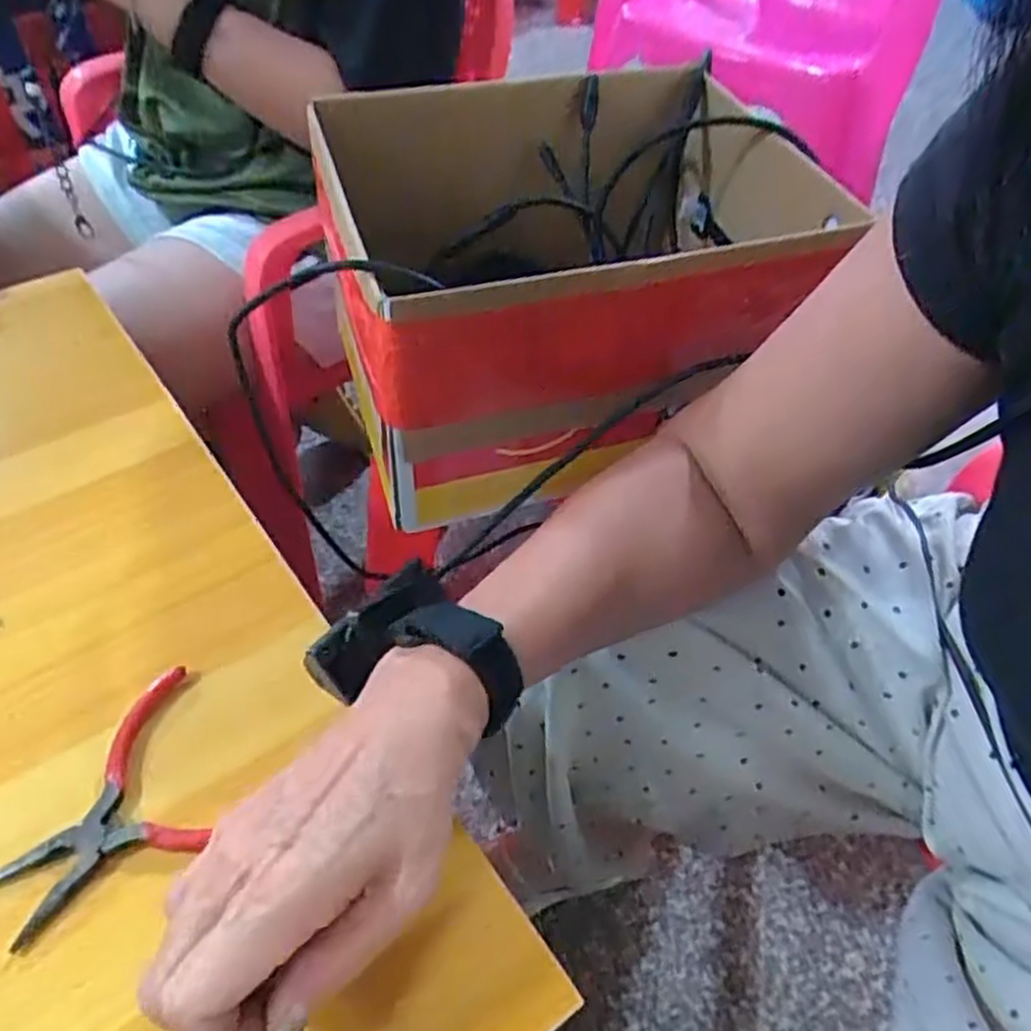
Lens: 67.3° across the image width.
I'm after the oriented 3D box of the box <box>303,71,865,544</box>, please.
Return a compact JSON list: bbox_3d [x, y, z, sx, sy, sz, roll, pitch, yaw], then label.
[{"bbox_3d":[0.036,-0.165,0.518,0.298,0.152,0.241,-12,52,-14],"label":"box"}]

